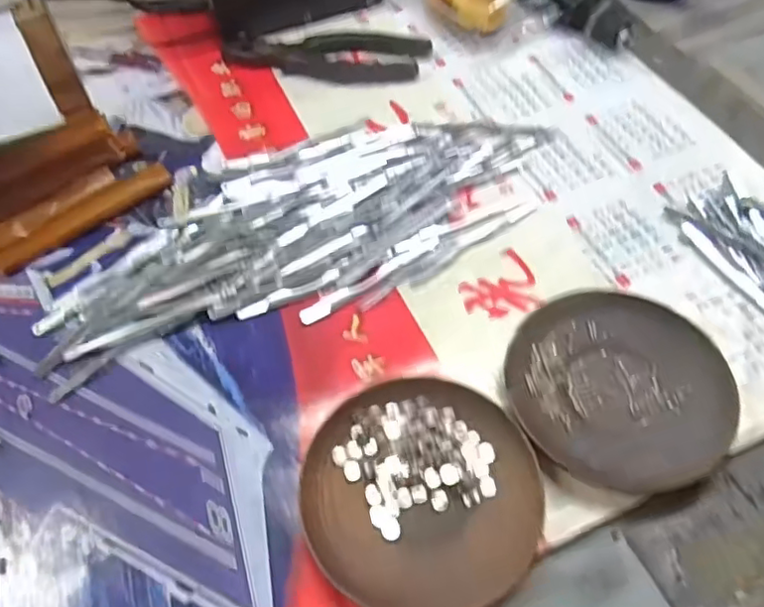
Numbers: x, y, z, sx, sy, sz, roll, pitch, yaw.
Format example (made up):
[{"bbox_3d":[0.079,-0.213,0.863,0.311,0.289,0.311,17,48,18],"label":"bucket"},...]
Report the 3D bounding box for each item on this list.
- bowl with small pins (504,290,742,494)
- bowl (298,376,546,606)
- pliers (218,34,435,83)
[{"bbox_3d":[0.126,0.044,0.332,0.112,0.017,0.111,0,56,0],"label":"bowl with small pins"},{"bbox_3d":[0.019,0.093,0.303,0.111,0.017,0.116,0,56,0],"label":"bowl"},{"bbox_3d":[-0.046,-0.204,0.503,0.166,0.014,0.048,4,56,3],"label":"pliers"}]

